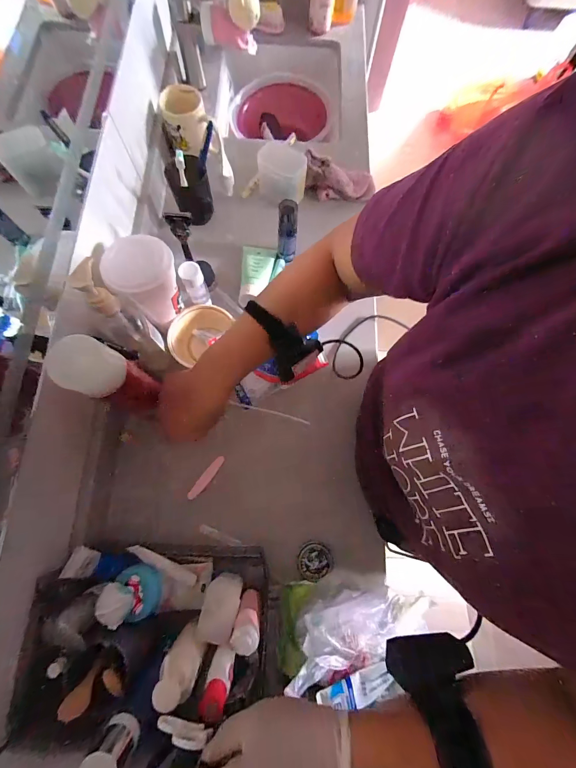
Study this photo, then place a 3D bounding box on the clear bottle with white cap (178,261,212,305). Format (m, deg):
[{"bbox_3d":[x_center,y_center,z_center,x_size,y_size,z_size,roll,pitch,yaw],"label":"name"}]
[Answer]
[{"bbox_3d":[-0.148,-0.159,0.520,0.034,0.092,0.030,-7,75,-4],"label":"clear bottle with white cap"}]

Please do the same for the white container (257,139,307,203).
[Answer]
[{"bbox_3d":[-0.010,-0.397,0.609,0.090,0.069,0.072,5,74,-1],"label":"white container"}]

